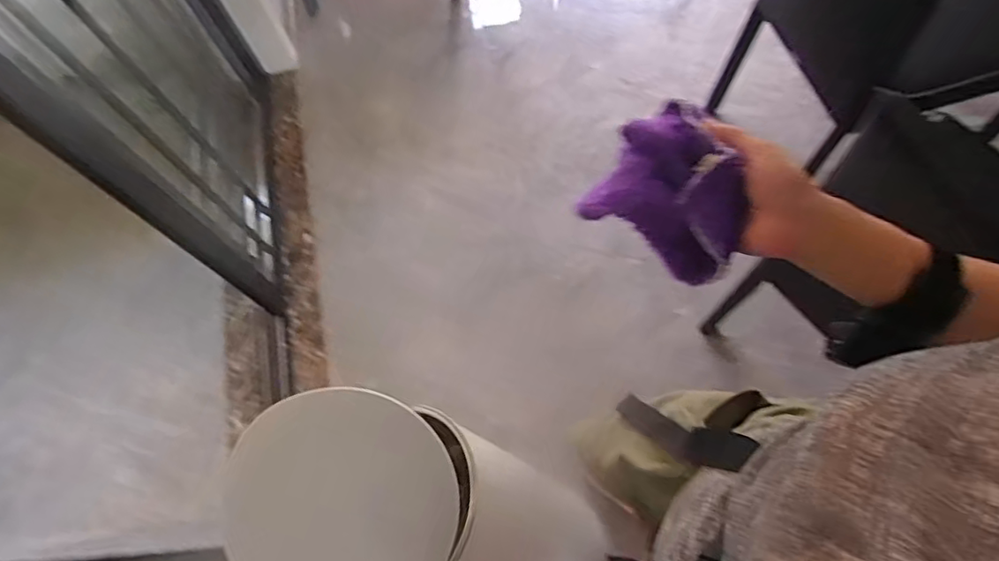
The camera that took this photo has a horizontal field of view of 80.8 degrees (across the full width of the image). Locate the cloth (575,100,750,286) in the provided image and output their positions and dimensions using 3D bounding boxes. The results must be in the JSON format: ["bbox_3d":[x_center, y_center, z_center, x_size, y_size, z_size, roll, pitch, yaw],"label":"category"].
[{"bbox_3d":[0.146,-0.079,0.472,0.124,0.072,0.113,34,77,12],"label":"cloth"}]

